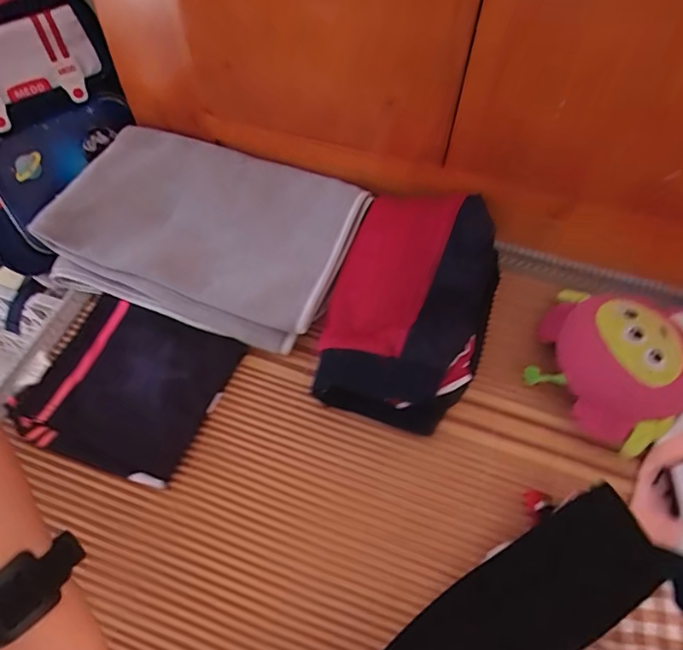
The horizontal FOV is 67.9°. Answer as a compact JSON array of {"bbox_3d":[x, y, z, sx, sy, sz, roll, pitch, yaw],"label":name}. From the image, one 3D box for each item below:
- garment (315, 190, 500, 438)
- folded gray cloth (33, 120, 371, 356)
[{"bbox_3d":[0.079,-0.026,0.587,0.169,0.094,0.261,14,60,7],"label":"garment"},{"bbox_3d":[-0.175,-0.123,0.656,0.374,0.061,0.255,16,61,8],"label":"folded gray cloth"}]

